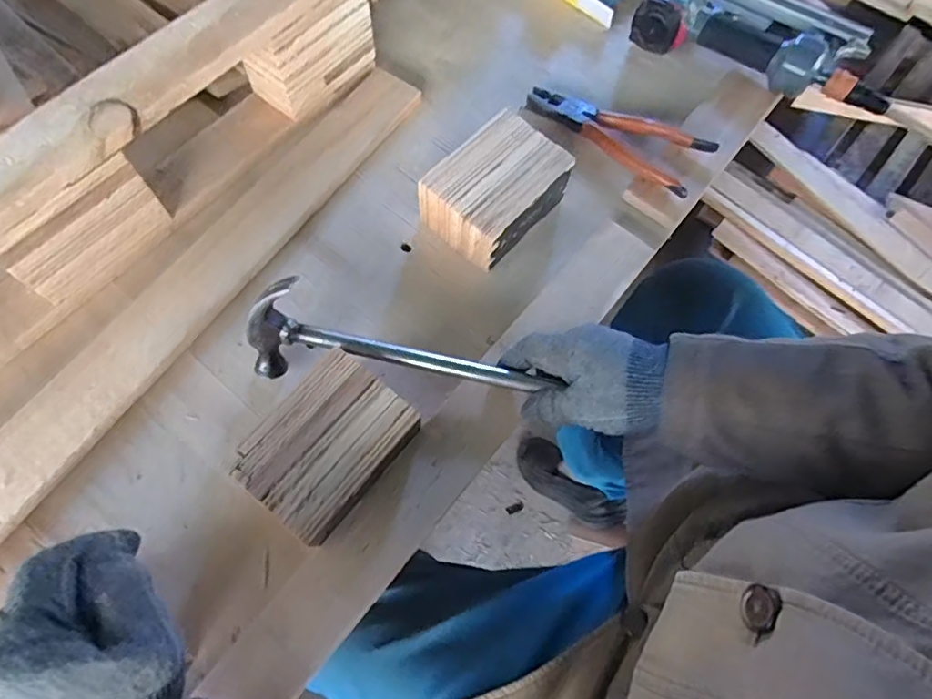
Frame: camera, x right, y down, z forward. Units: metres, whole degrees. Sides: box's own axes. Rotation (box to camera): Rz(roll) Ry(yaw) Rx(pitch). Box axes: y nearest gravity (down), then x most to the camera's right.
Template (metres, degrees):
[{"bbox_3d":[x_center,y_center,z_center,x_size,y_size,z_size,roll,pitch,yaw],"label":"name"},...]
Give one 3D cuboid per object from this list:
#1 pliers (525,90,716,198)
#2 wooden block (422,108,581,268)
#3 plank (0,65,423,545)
[{"bbox_3d":[0.148,-0.221,0.569,0.190,0.030,0.064,32,70,8],"label":"pliers"},{"bbox_3d":[0.029,-0.147,0.516,0.090,0.059,0.121,41,71,11],"label":"wooden block"},{"bbox_3d":[-0.248,-0.035,0.476,0.065,0.024,0.640,31,70,10],"label":"plank"}]

